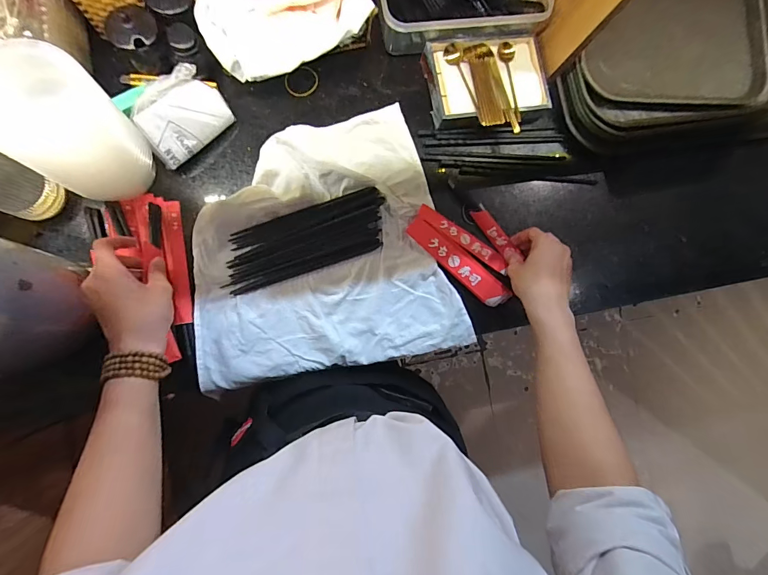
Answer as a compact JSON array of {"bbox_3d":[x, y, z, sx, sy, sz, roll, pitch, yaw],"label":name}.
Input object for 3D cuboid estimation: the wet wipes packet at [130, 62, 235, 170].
[{"bbox_3d":[-0.265,-0.223,0.500,0.113,0.030,0.088,-43,138,-6],"label":"wet wipes packet"}]

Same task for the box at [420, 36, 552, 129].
[{"bbox_3d":[0.161,-0.312,0.586,0.183,0.037,0.143,-12,89,-9],"label":"box"}]

